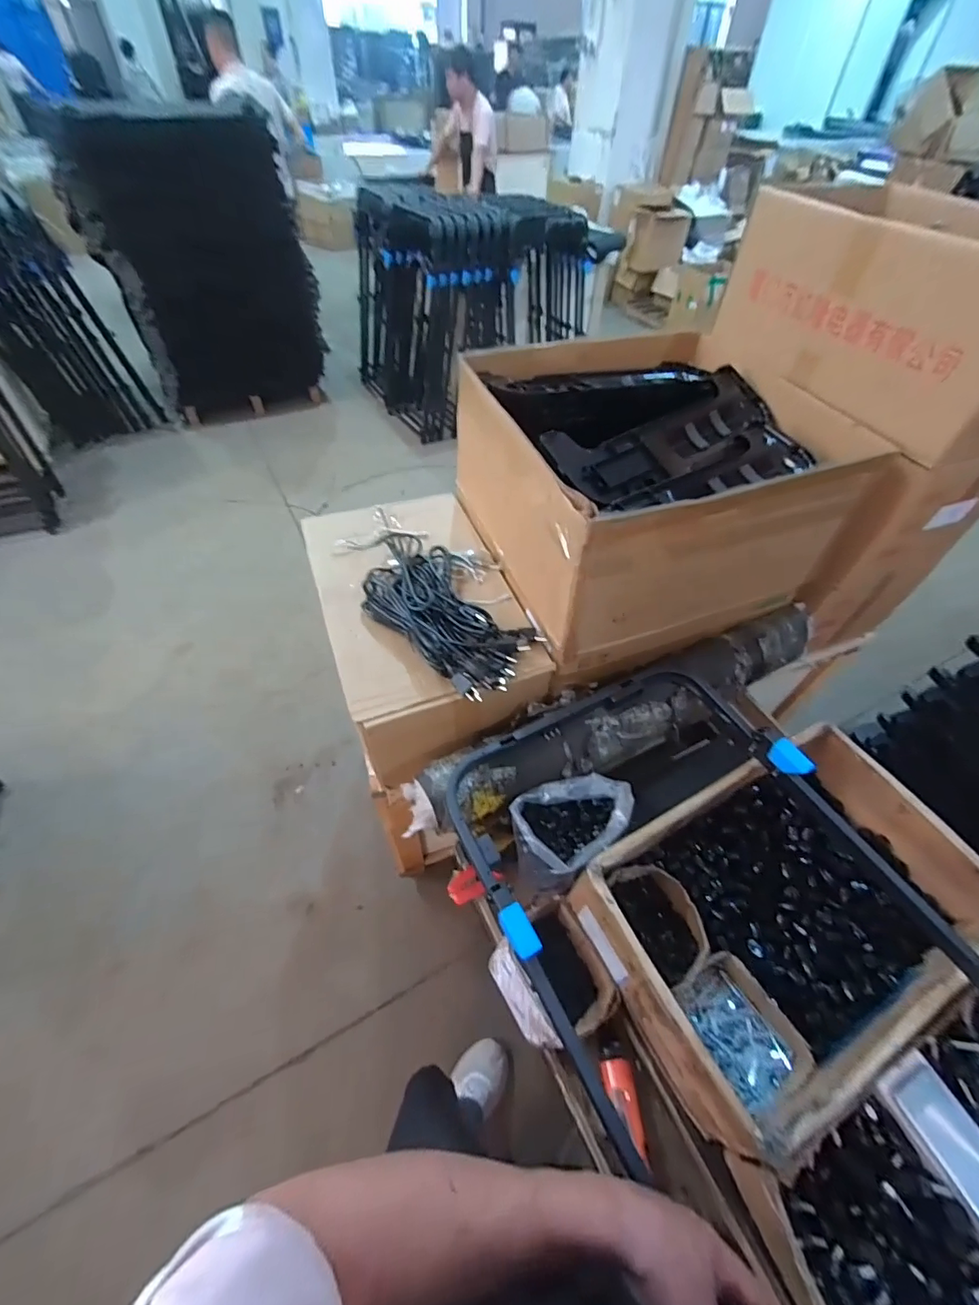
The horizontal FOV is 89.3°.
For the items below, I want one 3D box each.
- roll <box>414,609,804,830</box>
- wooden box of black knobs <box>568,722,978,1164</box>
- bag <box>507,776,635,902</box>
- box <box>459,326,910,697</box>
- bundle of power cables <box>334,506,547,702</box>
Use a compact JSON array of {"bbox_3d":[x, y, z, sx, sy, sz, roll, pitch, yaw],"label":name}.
[{"bbox_3d":[0.264,0.095,0.883,0.863,0.100,0.139,-21,55,-18],"label":"roll"},{"bbox_3d":[0.431,0.371,0.745,0.528,0.147,0.341,-22,55,-19],"label":"wooden box of black knobs"},{"bbox_3d":[0.122,0.301,0.834,0.186,0.189,0.136,-34,59,-26],"label":"bag"},{"bbox_3d":[0.280,-0.349,0.976,0.576,0.306,0.606,-16,53,-15],"label":"box"},{"bbox_3d":[-0.112,-0.128,0.930,0.245,0.052,0.512,-36,60,-27],"label":"bundle of power cables"}]

